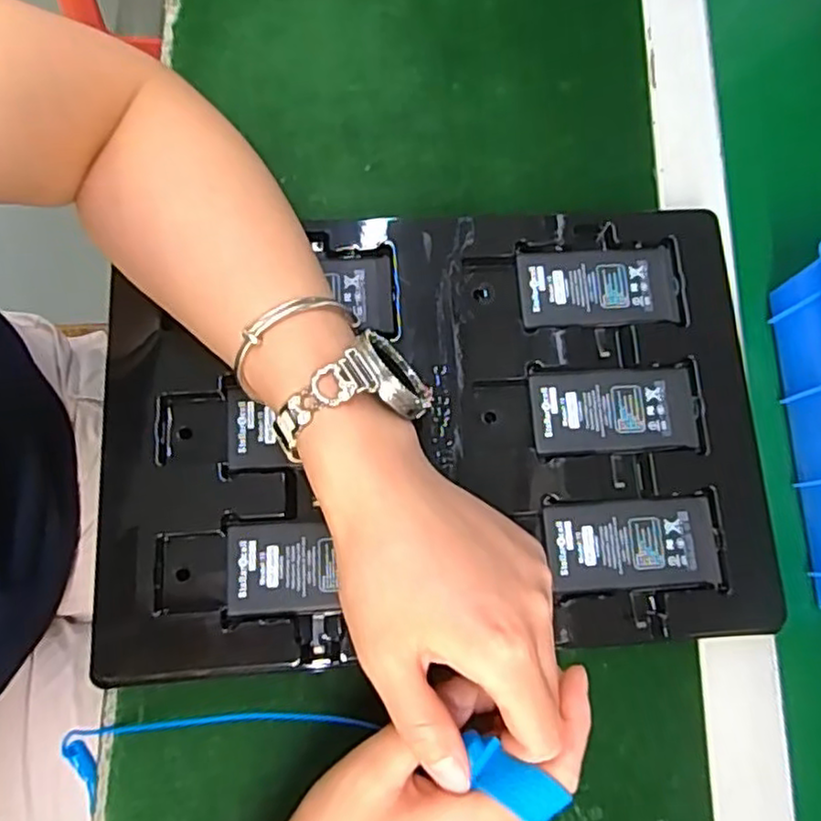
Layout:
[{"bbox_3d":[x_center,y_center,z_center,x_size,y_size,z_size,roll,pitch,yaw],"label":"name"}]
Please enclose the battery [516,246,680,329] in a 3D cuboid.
[{"bbox_3d":[0.103,-0.068,0.373,0.085,0.004,0.044,-3,78,-4],"label":"battery"}]

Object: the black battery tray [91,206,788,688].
[{"bbox_3d":[0.012,0.007,0.351,0.329,0.017,0.226,-3,77,-5],"label":"black battery tray"}]

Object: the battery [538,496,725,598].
[{"bbox_3d":[0.112,0.068,0.341,0.086,0.004,0.044,-2,78,-4],"label":"battery"}]

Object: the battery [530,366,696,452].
[{"bbox_3d":[0.106,0.000,0.357,0.084,0.004,0.041,-3,78,-4],"label":"battery"}]

